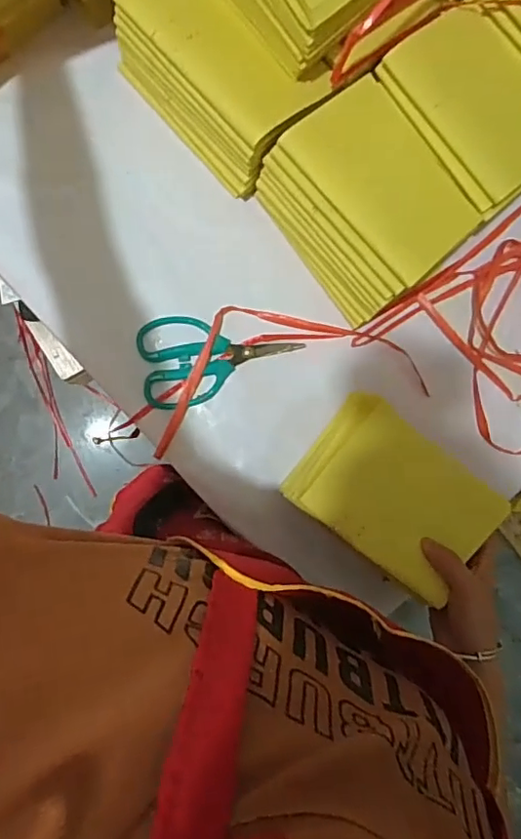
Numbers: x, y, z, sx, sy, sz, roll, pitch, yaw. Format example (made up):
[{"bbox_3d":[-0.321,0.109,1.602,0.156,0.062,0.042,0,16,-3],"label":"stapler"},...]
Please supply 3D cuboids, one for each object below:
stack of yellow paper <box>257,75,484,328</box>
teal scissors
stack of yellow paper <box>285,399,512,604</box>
[{"bbox_3d":[0.095,-0.193,0.502,0.124,0.104,0.161,-39,95,-6],"label":"stack of yellow paper"},{"bbox_3d":[-0.038,-0.057,0.532,0.146,0.015,0.082,-6,91,-8],"label":"teal scissors"},{"bbox_3d":[0.118,0.068,0.487,0.166,0.038,0.110,37,86,-7],"label":"stack of yellow paper"}]

